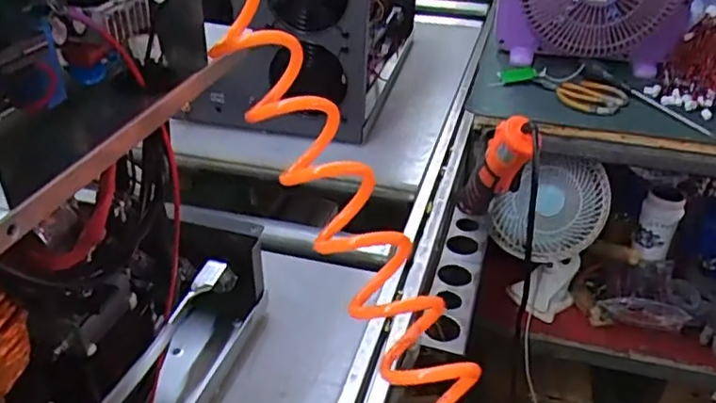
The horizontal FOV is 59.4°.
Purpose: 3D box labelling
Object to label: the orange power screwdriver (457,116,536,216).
[{"bbox_3d":[0.164,-0.039,0.749,0.041,0.200,0.051,-12,64,-18],"label":"orange power screwdriver"}]

